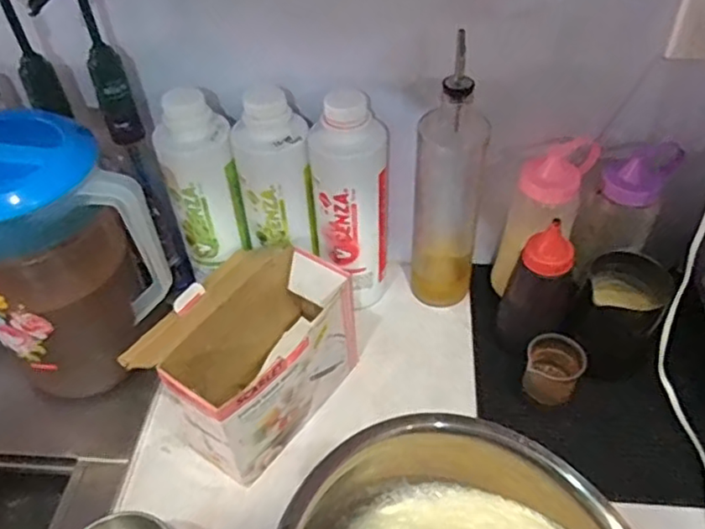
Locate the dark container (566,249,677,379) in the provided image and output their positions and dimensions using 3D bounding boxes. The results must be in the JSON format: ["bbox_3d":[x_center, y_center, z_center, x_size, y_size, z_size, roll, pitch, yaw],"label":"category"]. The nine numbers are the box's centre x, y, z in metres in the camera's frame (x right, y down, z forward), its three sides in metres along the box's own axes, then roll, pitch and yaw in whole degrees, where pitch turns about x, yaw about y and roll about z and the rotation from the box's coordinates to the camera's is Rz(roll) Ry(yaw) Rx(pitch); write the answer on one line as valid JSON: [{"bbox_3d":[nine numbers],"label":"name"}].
[{"bbox_3d":[0.273,0.056,0.654,0.079,0.114,0.080,-1,45,1],"label":"dark container"}]

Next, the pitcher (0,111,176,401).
[{"bbox_3d":[-0.276,0.012,0.598,0.155,0.268,0.144,-30,51,-26],"label":"pitcher"}]

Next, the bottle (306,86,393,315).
[{"bbox_3d":[0.002,-0.070,0.677,0.080,0.243,0.093,1,45,3],"label":"bottle"}]

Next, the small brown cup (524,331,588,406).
[{"bbox_3d":[0.195,0.105,0.616,0.052,0.054,0.052,-1,45,1],"label":"small brown cup"}]

